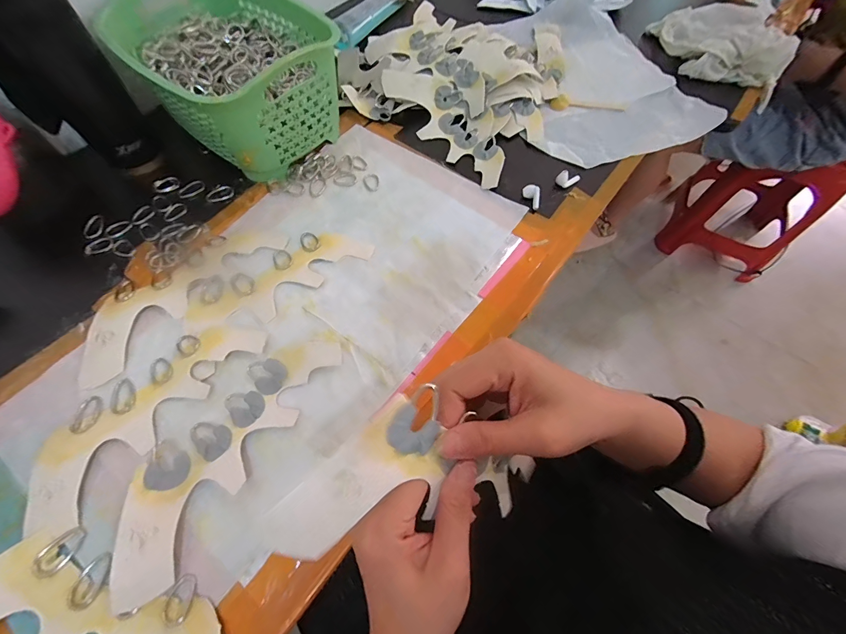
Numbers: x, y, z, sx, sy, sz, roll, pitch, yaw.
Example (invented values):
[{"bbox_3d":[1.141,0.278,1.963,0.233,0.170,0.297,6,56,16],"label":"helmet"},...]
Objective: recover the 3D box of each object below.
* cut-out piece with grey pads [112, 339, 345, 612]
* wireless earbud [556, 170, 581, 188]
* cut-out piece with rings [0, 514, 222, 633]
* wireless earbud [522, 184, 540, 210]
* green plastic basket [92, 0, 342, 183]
[{"bbox_3d":[-0.167,0.102,0.307,0.076,0.013,0.232,30,66,15],"label":"cut-out piece with grey pads"},{"bbox_3d":[0.182,-0.174,0.452,0.027,0.015,0.016,-23,67,-12],"label":"wireless earbud"},{"bbox_3d":[-0.238,0.205,0.254,0.219,0.015,0.086,7,64,2],"label":"cut-out piece with rings"},{"bbox_3d":[0.134,-0.149,0.439,0.013,0.015,0.032,-25,68,-13],"label":"wireless earbud"},{"bbox_3d":[-0.239,-0.311,0.453,0.195,0.110,0.278,-38,71,-18],"label":"green plastic basket"}]

